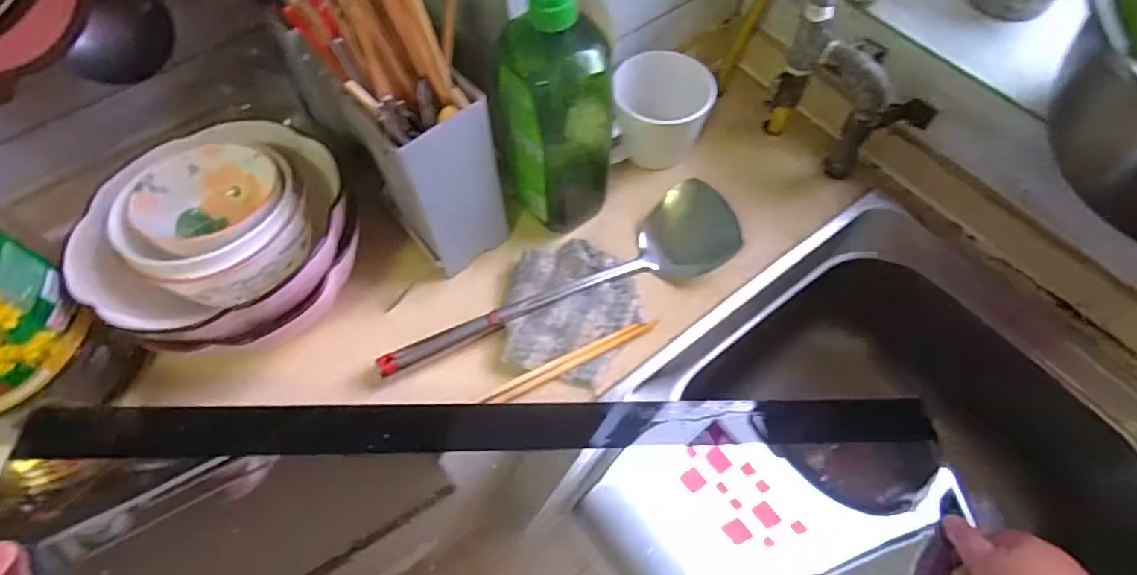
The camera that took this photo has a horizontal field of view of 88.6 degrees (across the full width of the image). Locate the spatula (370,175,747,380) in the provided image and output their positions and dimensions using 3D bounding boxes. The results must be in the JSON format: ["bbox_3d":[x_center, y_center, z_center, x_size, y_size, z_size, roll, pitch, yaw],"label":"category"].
[{"bbox_3d":[-0.008,-0.008,0.549,0.353,0.044,0.079,-20,63,-10],"label":"spatula"}]

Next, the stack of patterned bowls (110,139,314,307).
[{"bbox_3d":[-0.297,-0.056,0.500,0.133,0.060,0.134,23,64,13],"label":"stack of patterned bowls"}]

